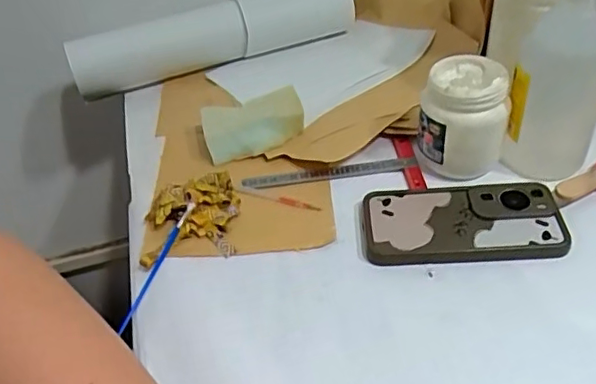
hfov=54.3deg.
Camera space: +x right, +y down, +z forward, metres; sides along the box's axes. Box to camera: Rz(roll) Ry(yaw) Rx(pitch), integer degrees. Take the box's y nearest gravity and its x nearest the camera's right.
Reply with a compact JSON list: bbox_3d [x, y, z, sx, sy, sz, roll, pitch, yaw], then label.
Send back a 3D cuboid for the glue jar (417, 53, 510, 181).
[{"bbox_3d":[0.150,-0.069,0.531,0.073,0.087,0.079,5,44,13],"label":"glue jar"}]

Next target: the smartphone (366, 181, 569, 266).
[{"bbox_3d":[0.139,0.027,0.496,0.163,0.012,0.081,-4,43,4],"label":"smartphone"}]

